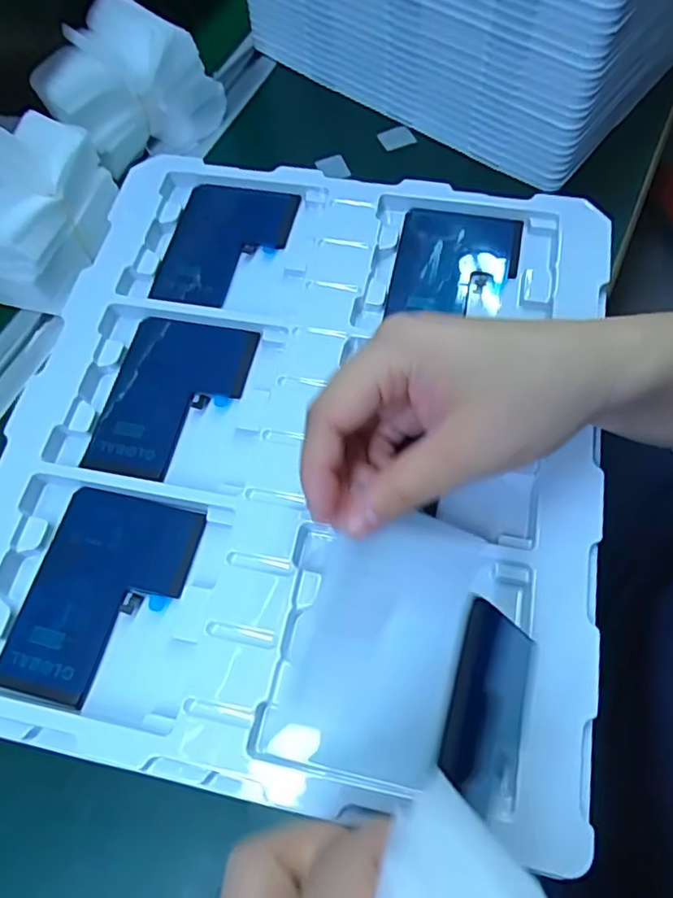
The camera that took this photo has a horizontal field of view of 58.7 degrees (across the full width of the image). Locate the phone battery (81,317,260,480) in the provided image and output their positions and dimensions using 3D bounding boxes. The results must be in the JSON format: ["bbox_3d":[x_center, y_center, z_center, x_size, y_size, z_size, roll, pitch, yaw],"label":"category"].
[{"bbox_3d":[-0.084,-0.027,0.304,0.065,0.004,0.089,10,66,10],"label":"phone battery"}]

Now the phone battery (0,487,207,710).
[{"bbox_3d":[-0.103,0.064,0.263,0.065,0.004,0.089,11,66,10],"label":"phone battery"}]

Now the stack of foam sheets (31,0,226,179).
[{"bbox_3d":[-0.142,-0.247,0.413,0.070,0.079,0.098,34,71,17],"label":"stack of foam sheets"}]

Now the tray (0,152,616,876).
[{"bbox_3d":[-0.015,-0.012,0.297,0.278,0.023,0.314,10,66,8],"label":"tray"}]

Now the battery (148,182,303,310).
[{"bbox_3d":[-0.066,-0.115,0.345,0.065,0.010,0.091,10,63,9],"label":"battery"}]

